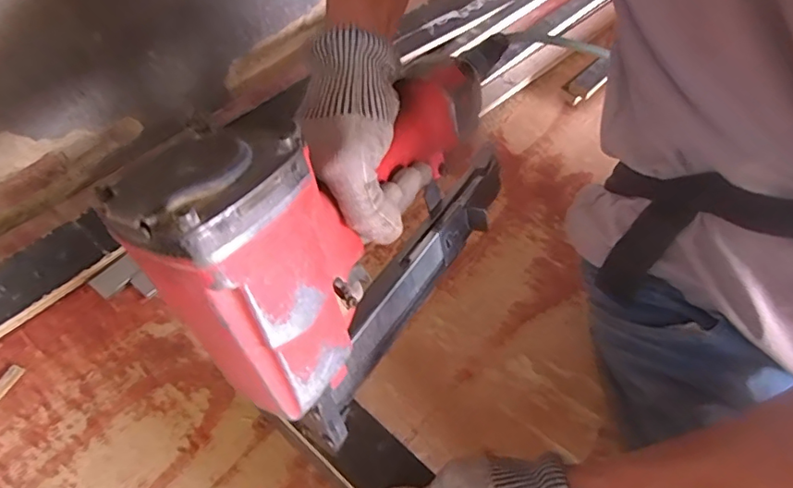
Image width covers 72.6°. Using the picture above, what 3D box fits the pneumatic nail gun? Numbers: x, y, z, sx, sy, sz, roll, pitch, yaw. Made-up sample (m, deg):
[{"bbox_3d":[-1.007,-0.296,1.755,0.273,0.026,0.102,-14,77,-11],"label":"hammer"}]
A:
[{"bbox_3d":[0.004,-0.034,0.376,0.093,0.226,0.339,33,58,19],"label":"pneumatic nail gun"}]

